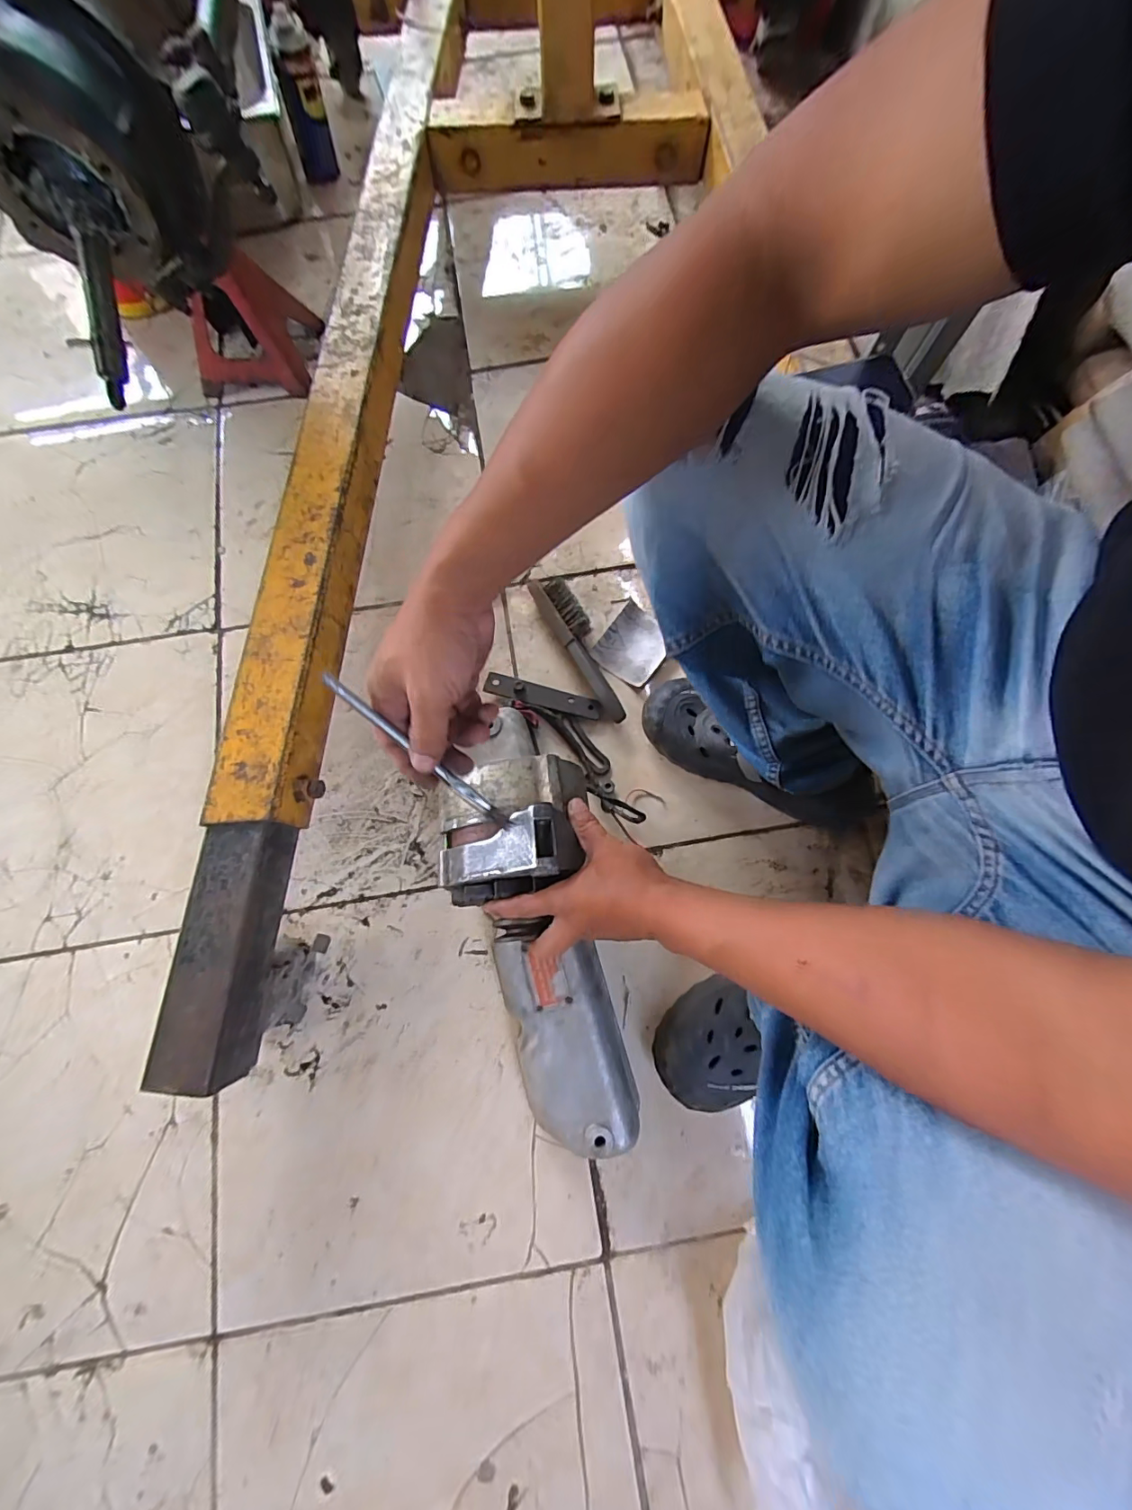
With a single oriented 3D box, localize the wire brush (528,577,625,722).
[{"bbox_3d":[0.022,-0.151,0.701,0.042,0.042,0.227,-28,76,-8],"label":"wire brush"}]

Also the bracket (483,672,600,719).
[{"bbox_3d":[-0.032,-0.079,0.690,0.157,0.008,0.031,16,79,1],"label":"bracket"}]

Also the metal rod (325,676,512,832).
[{"bbox_3d":[-0.097,0.002,0.353,0.163,0.007,0.009,44,75,-24],"label":"metal rod"}]

